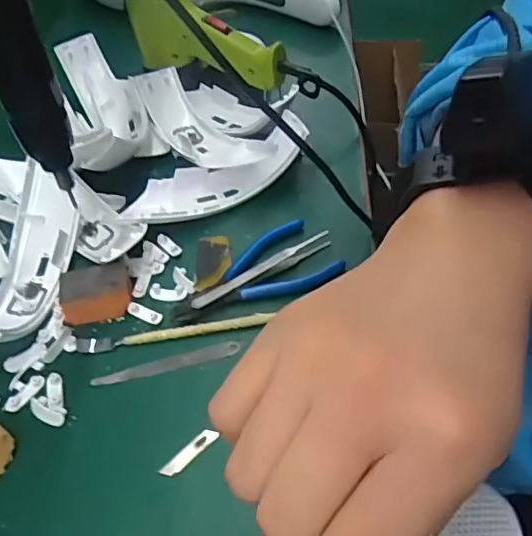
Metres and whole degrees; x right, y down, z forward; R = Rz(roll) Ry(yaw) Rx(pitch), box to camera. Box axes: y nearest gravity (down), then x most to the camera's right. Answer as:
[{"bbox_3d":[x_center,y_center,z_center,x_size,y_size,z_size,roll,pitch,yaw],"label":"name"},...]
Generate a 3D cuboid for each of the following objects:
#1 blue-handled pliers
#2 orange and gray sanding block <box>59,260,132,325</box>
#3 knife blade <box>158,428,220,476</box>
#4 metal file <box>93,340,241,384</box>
[{"bbox_3d":[-0.008,0.008,0.406,0.124,0.010,0.062,-30,51,-21],"label":"blue-handled pliers"},{"bbox_3d":[-0.119,0.017,0.394,0.047,0.025,0.031,-9,47,-3],"label":"orange and gray sanding block"},{"bbox_3d":[-0.045,0.108,0.323,0.036,0.004,0.010,-37,62,-28],"label":"knife blade"},{"bbox_3d":[-0.065,0.062,0.367,0.096,0.004,0.011,-12,47,-6],"label":"metal file"}]

